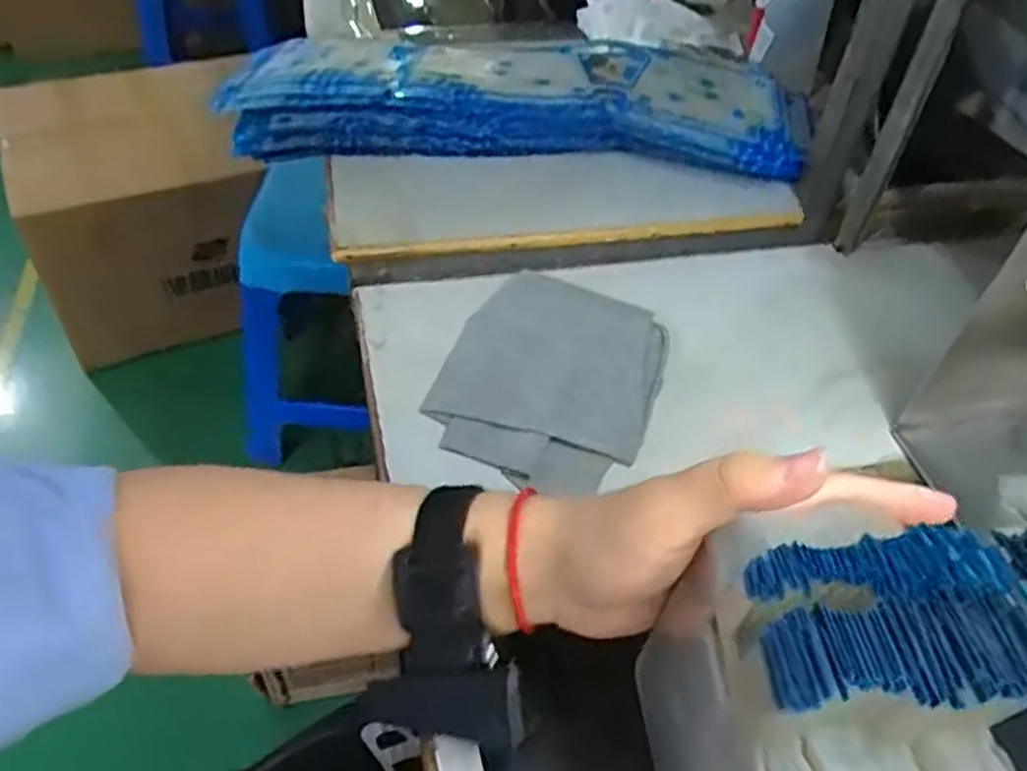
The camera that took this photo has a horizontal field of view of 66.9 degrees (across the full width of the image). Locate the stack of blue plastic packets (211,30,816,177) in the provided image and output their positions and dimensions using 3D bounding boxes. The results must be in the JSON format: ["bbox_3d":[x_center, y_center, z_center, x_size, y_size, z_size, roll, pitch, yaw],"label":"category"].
[{"bbox_3d":[0.008,-0.246,0.663,0.477,0.047,0.185,2,48,-5],"label":"stack of blue plastic packets"}]

